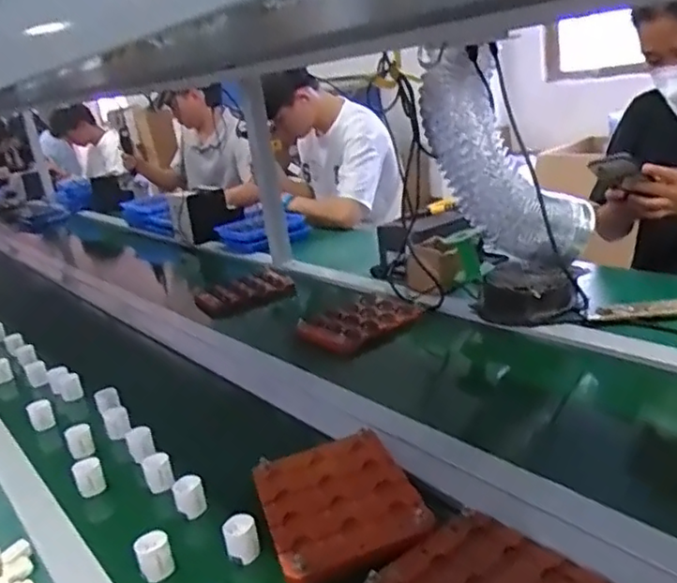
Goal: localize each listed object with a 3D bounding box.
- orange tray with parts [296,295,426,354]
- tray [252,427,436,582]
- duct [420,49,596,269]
[{"bbox_3d":[0.034,0.053,1.176,0.201,0.036,0.147,-19,22,-31],"label":"orange tray with parts"},{"bbox_3d":[-0.004,0.211,0.693,0.150,0.023,0.203,-12,19,-14],"label":"tray"},{"bbox_3d":[0.252,-0.198,1.071,0.145,0.376,0.100,-34,4,31],"label":"duct"}]

